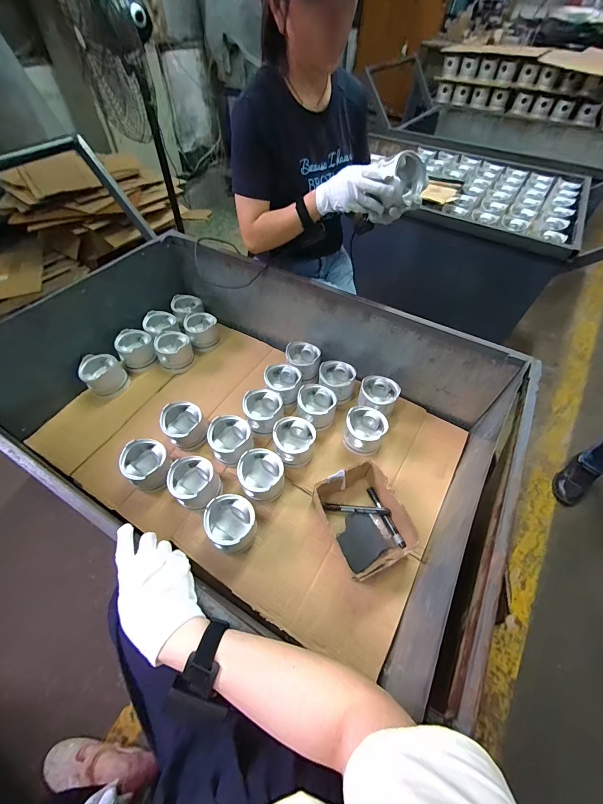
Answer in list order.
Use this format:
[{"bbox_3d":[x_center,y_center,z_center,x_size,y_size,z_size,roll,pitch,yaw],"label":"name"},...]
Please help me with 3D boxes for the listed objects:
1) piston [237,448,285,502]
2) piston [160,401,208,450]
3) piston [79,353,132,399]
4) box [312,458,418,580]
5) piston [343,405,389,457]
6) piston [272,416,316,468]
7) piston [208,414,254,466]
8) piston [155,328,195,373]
[{"bbox_3d":[-0.093,0.172,0.765,0.099,0.087,0.100,1,53,-1],"label":"piston"},{"bbox_3d":[-0.311,0.063,0.859,0.099,0.092,0.102,1,53,-1],"label":"piston"},{"bbox_3d":[-0.572,-0.078,0.934,0.106,0.099,0.084,-35,62,-24],"label":"piston"},{"bbox_3d":[0.136,0.260,0.716,0.162,0.090,0.208,-19,56,-16],"label":"box"},{"bbox_3d":[0.167,0.077,0.860,0.108,0.074,0.115,15,54,9],"label":"piston"},{"bbox_3d":[-0.020,0.103,0.818,0.107,0.078,0.105,1,53,-1],"label":"piston"},{"bbox_3d":[-0.180,0.104,0.825,0.114,0.091,0.108,1,53,-1],"label":"piston"},{"bbox_3d":[-0.400,-0.156,1.011,0.106,0.094,0.115,-28,59,-21],"label":"piston"}]

